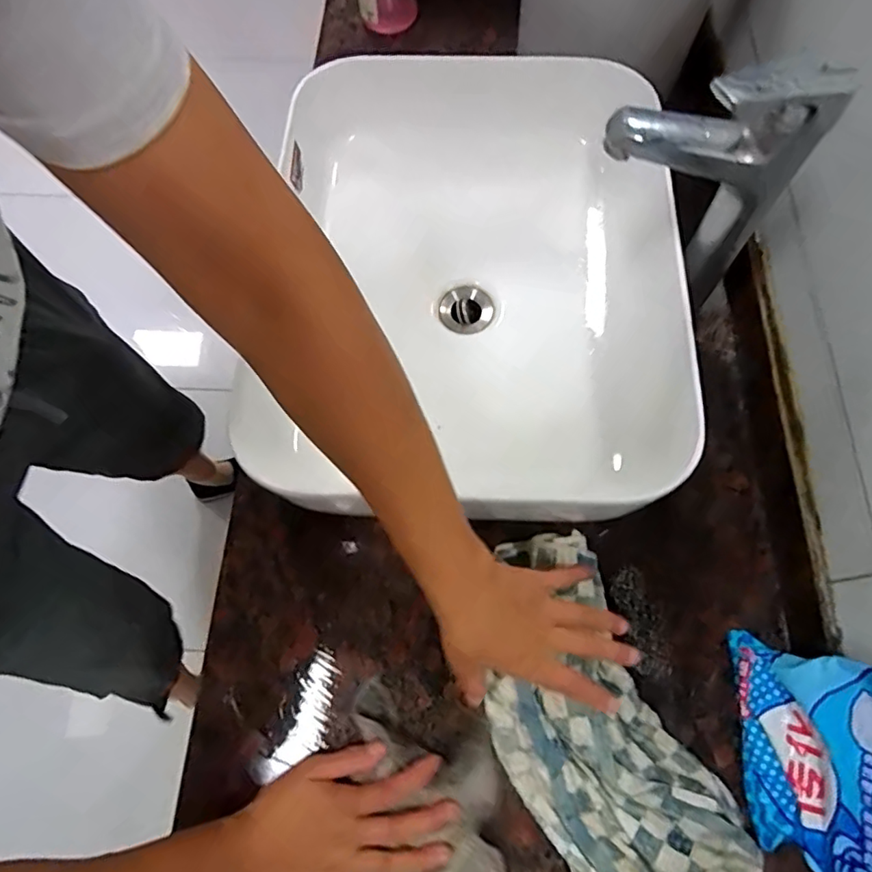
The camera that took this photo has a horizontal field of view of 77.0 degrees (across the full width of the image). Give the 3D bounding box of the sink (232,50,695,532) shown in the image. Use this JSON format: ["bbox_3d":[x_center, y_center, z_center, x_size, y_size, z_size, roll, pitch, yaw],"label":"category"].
[{"bbox_3d":[0.037,-0.184,0.570,0.372,0.116,0.461,-3,69,1],"label":"sink"}]

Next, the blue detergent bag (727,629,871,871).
[{"bbox_3d":[0.282,0.235,0.388,0.047,0.163,0.180,4,69,3],"label":"blue detergent bag"}]

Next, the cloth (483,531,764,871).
[{"bbox_3d":[0.129,0.245,0.460,0.148,0.034,0.319,-25,70,-8],"label":"cloth"}]

